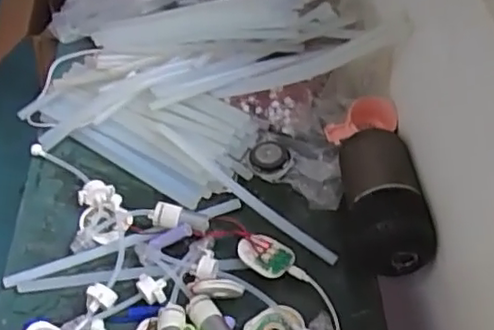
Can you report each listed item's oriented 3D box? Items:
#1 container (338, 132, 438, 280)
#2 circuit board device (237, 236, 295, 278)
[{"bbox_3d":[0.147,0.035,0.676,0.079,0.070,0.161,2,48,0],"label":"container"},{"bbox_3d":[0.019,0.094,0.661,0.059,0.017,0.048,18,50,14],"label":"circuit board device"}]

